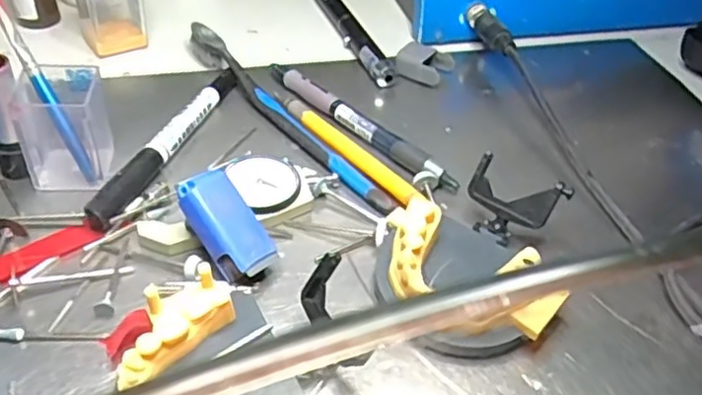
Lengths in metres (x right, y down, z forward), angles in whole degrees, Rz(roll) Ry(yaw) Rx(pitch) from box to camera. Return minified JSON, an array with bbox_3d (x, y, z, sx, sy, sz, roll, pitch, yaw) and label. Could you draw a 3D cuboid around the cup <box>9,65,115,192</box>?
[{"bbox_3d":[-0.135,-0.033,0.312,0.034,0.049,0.037,2,42,-1],"label":"cup"}]

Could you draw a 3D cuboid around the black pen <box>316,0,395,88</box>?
[{"bbox_3d":[-0.005,-0.119,0.446,0.017,0.010,0.148,-12,44,-16],"label":"black pen"}]

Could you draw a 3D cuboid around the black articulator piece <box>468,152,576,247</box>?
[{"bbox_3d":[0.073,0.006,0.299,0.043,0.027,0.033,19,44,17],"label":"black articulator piece"}]

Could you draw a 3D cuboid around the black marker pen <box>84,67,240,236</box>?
[{"bbox_3d":[-0.091,-0.029,0.339,0.011,0.015,0.133,14,43,13],"label":"black marker pen"}]

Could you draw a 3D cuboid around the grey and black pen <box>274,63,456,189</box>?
[{"bbox_3d":[0.002,-0.043,0.360,0.014,0.007,0.136,-30,51,-31],"label":"grey and black pen"}]

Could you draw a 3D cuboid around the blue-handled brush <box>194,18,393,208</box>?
[{"bbox_3d":[-0.039,-0.048,0.360,0.014,0.019,0.180,-27,50,-29],"label":"blue-handled brush"}]

